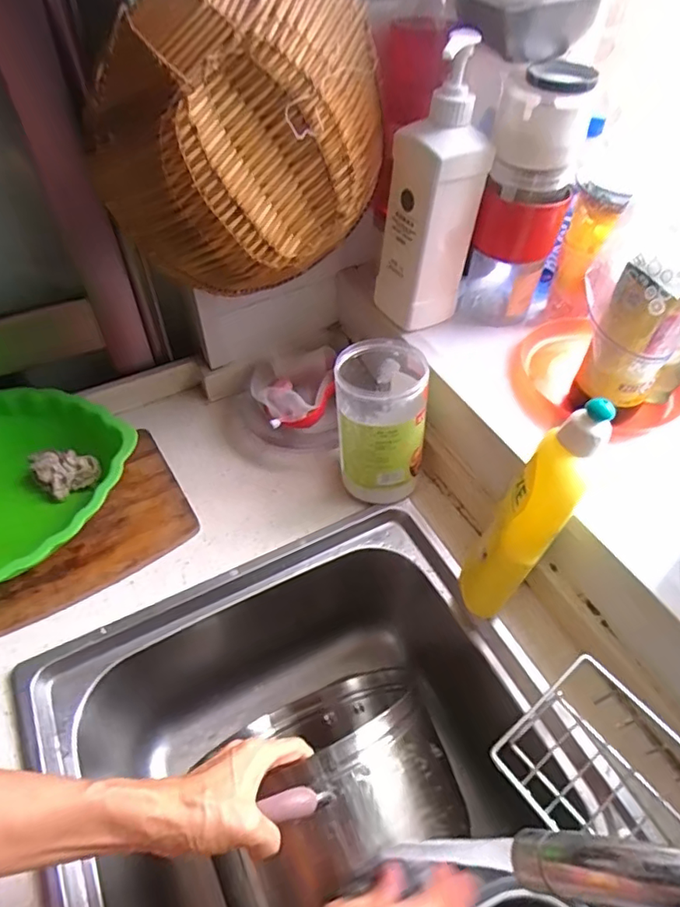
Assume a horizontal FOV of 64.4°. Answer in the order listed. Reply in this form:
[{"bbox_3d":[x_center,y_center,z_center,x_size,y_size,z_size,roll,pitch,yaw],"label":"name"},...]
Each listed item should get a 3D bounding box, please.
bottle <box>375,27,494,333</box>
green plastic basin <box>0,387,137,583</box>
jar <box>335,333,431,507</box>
[{"bbox_3d":[0.100,-0.273,0.580,0.084,0.279,0.070,-27,55,-21],"label":"bottle"},{"bbox_3d":[-0.364,0.041,0.613,0.252,0.079,0.251,-16,53,-14],"label":"green plastic basin"},{"bbox_3d":[0.043,-0.030,0.628,0.092,0.171,0.112,0,51,-2],"label":"jar"}]

